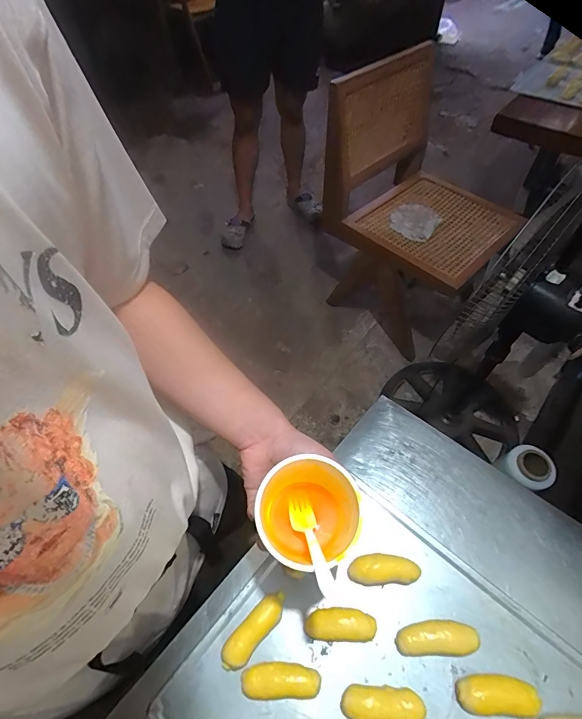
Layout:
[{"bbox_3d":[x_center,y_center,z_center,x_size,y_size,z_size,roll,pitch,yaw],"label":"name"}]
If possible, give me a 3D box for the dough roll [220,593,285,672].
[{"bbox_3d":[-0.040,0.292,0.404,0.086,0.023,0.028,-39,60,-22],"label":"dough roll"}]

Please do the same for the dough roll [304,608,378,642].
[{"bbox_3d":[0.053,0.287,0.406,0.074,0.018,0.028,-2,54,3],"label":"dough roll"}]

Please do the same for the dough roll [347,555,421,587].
[{"bbox_3d":[0.106,0.243,0.434,0.077,0.020,0.029,-4,53,2],"label":"dough roll"}]

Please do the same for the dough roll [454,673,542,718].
[{"bbox_3d":[0.199,0.327,0.365,0.072,0.018,0.030,-1,54,4],"label":"dough roll"}]

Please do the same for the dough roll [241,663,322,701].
[{"bbox_3d":[-0.011,0.325,0.379,0.079,0.021,0.028,-3,53,2],"label":"dough roll"}]

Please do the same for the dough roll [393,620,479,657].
[{"bbox_3d":[0.152,0.292,0.393,0.081,0.020,0.028,-4,53,2],"label":"dough roll"}]

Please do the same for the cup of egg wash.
[{"bbox_3d":[0.013,0.143,0.354,0.092,0.083,0.085,-2,53,3],"label":"cup of egg wash"}]

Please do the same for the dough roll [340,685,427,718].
[{"bbox_3d":[0.089,0.338,0.365,0.078,0.018,0.029,0,54,5],"label":"dough roll"}]

